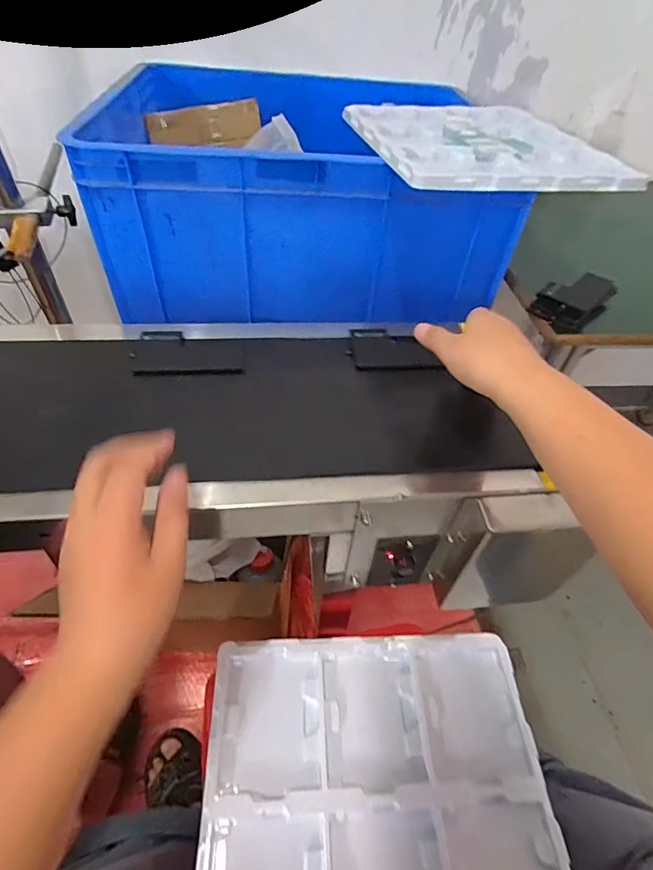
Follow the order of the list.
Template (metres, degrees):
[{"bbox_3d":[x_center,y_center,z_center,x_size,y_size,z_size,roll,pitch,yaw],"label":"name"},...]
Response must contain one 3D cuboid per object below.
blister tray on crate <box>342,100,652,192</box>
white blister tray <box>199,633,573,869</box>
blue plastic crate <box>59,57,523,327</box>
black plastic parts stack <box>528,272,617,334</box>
[{"bbox_3d":[0.190,-0.390,0.589,0.290,0.018,0.347,-4,48,-9],"label":"blister tray on crate"},{"bbox_3d":[0.050,0.338,0.418,0.316,0.021,0.276,0,47,-5],"label":"white blister tray"},{"bbox_3d":[-0.037,-0.432,0.763,0.546,0.217,0.512,0,47,-5],"label":"blue plastic crate"},{"bbox_3d":[0.343,-0.188,0.625,0.080,0.045,0.112,36,54,25],"label":"black plastic parts stack"}]

